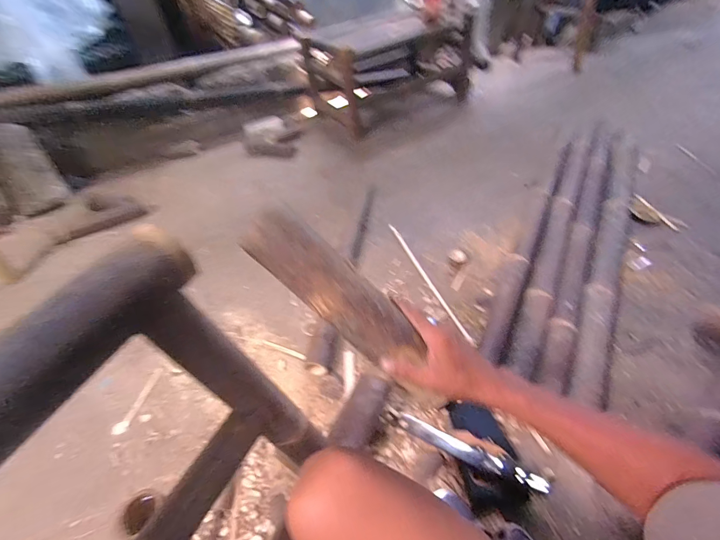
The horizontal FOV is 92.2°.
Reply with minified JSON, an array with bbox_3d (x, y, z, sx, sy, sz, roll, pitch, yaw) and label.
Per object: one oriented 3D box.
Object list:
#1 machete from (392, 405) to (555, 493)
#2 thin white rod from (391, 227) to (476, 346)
[{"bbox_3d":[0.209,0.374,0.729,0.334,0.029,0.037,12,46,36],"label":"machete"},{"bbox_3d":[0.216,0.019,1.147,0.017,0.018,0.572,-17,46,-10],"label":"thin white rod"}]

